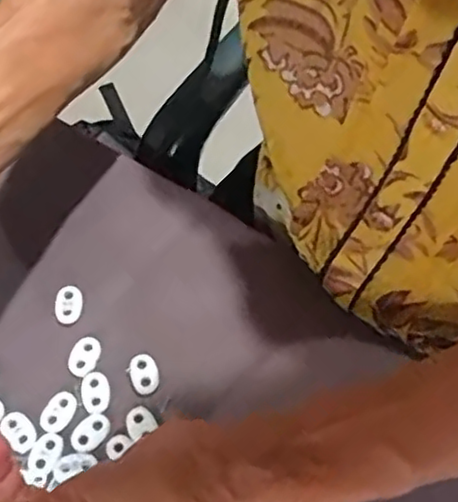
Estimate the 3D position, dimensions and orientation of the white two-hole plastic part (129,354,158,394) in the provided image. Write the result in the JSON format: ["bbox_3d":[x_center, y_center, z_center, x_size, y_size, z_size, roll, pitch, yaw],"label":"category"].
[{"bbox_3d":[-0.047,0.068,0.366,0.015,0.004,0.022,-16,65,-9],"label":"white two-hole plastic part"}]

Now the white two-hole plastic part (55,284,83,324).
[{"bbox_3d":[-0.094,0.031,0.385,0.015,0.006,0.023,2,64,-1],"label":"white two-hole plastic part"}]

